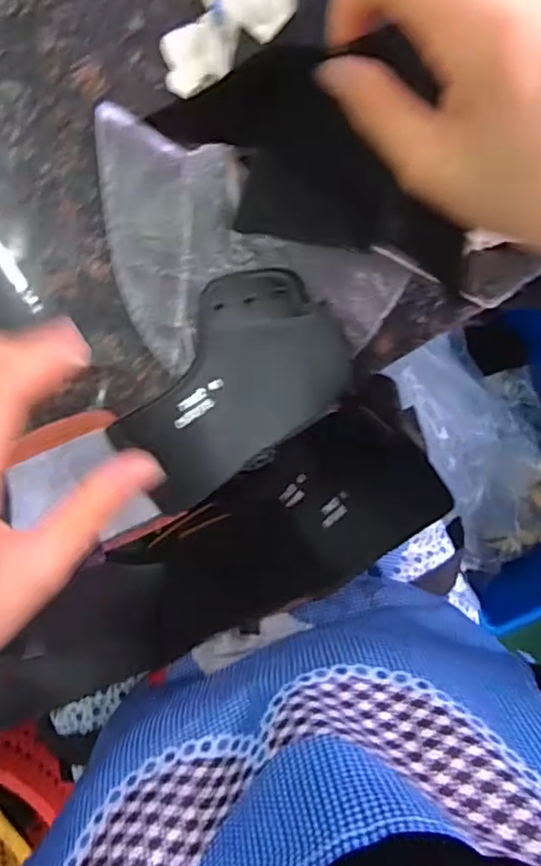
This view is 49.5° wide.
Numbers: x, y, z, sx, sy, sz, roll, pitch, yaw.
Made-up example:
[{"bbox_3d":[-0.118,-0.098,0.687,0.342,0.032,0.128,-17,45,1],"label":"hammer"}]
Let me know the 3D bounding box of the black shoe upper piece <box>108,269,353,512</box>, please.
[{"bbox_3d":[-0.023,-0.028,0.309,0.092,0.013,0.130,44,89,10],"label":"black shoe upper piece"}]

